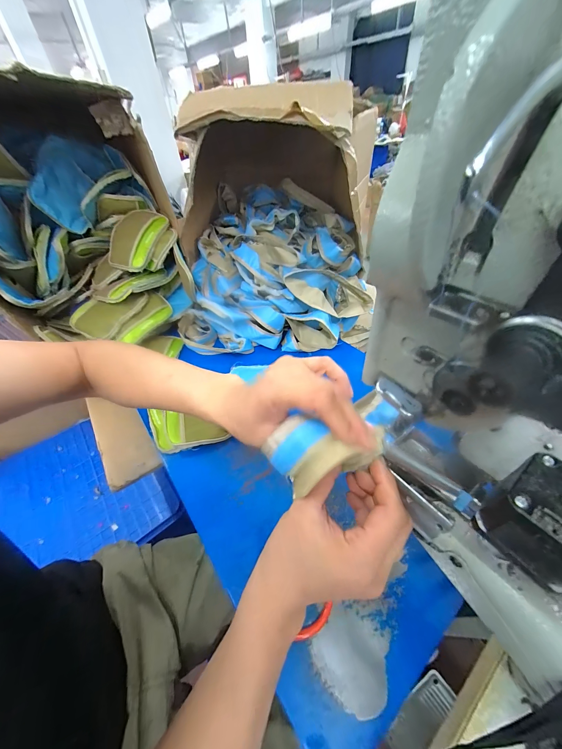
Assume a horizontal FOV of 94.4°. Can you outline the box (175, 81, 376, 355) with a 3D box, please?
[{"bbox_3d":[-0.032,-0.465,0.800,0.516,0.476,0.657,0,45,5],"label":"box"}]

